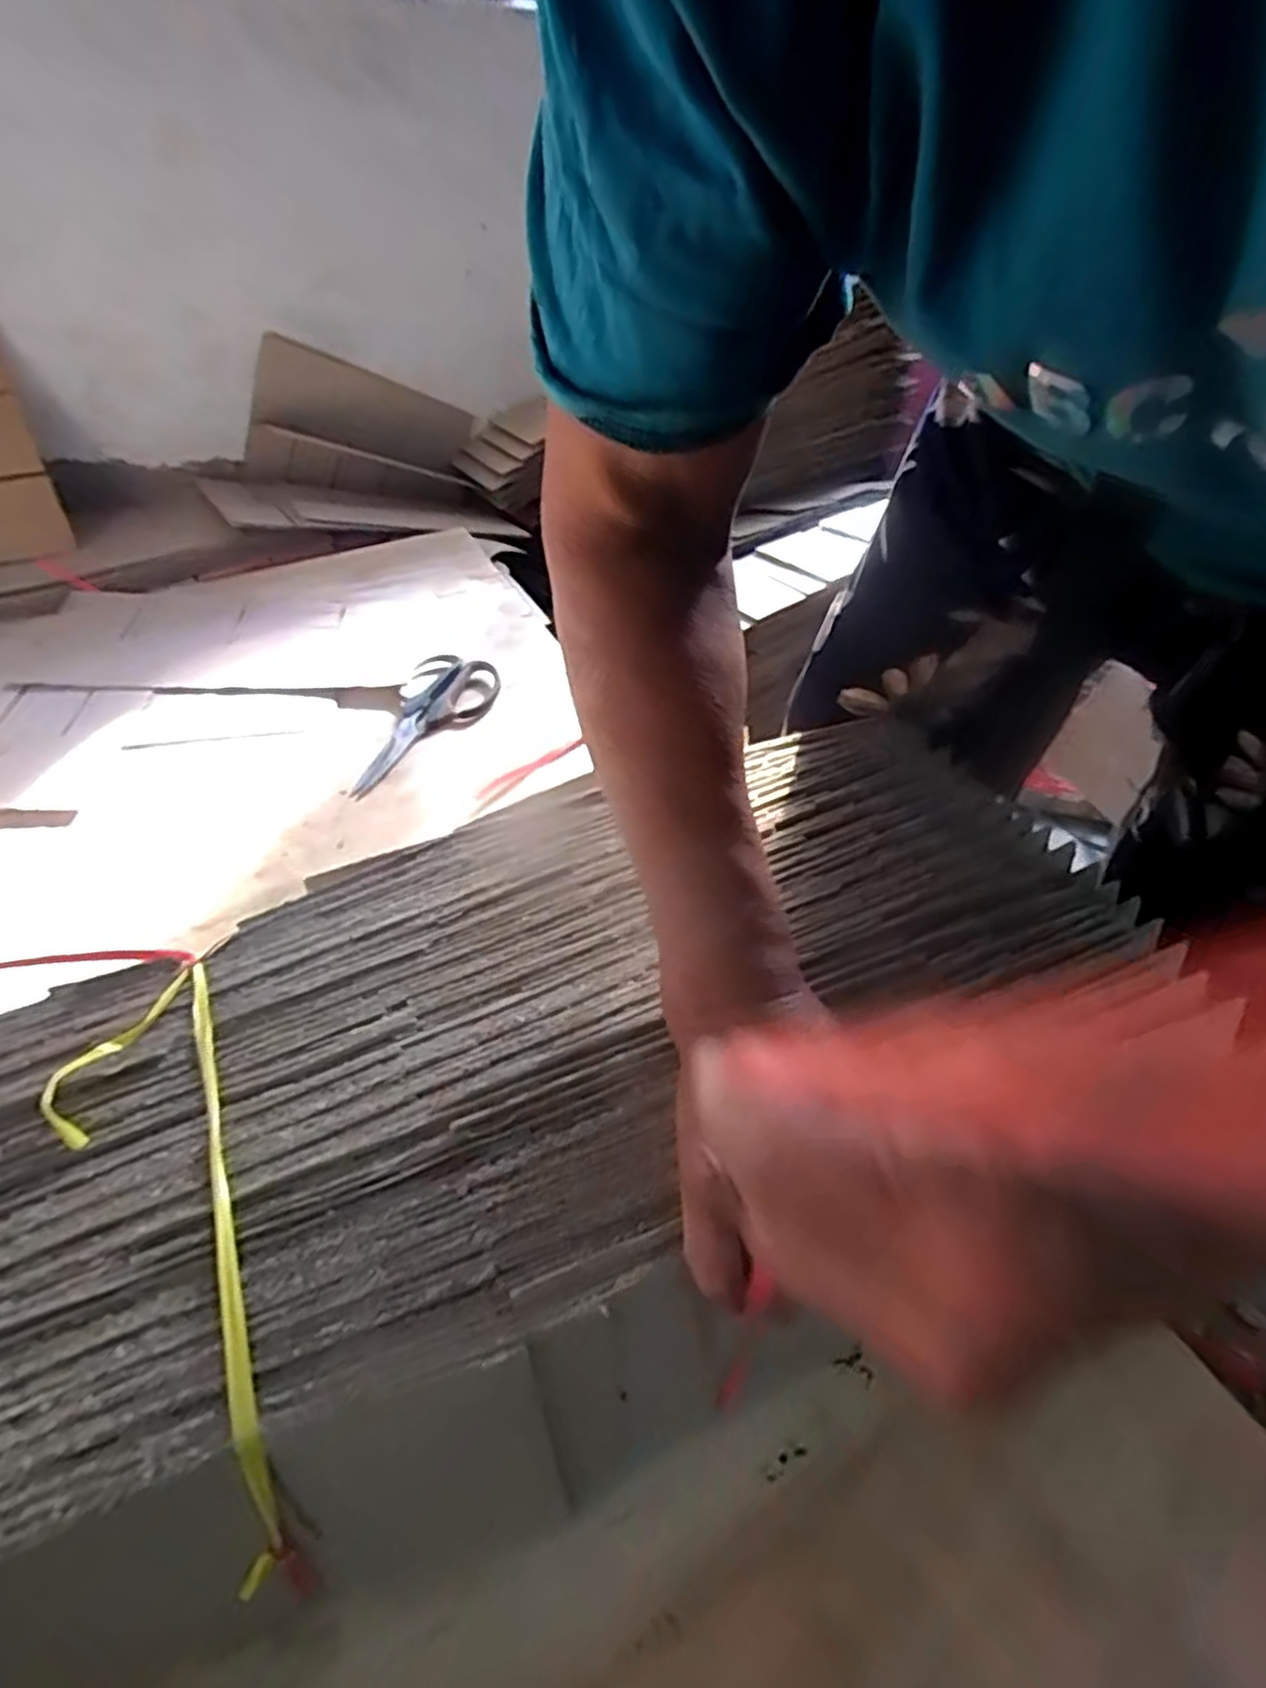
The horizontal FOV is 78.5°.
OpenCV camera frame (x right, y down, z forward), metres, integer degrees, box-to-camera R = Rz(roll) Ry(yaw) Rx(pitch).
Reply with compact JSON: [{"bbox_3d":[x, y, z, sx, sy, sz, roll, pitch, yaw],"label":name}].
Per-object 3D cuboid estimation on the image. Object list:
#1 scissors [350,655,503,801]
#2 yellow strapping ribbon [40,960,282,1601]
[{"bbox_3d":[-0.181,-0.105,0.682,0.084,0.013,0.194,11,46,7],"label":"scissors"},{"bbox_3d":[-0.176,0.137,0.277,0.059,0.014,0.228,-18,52,-18],"label":"yellow strapping ribbon"}]

